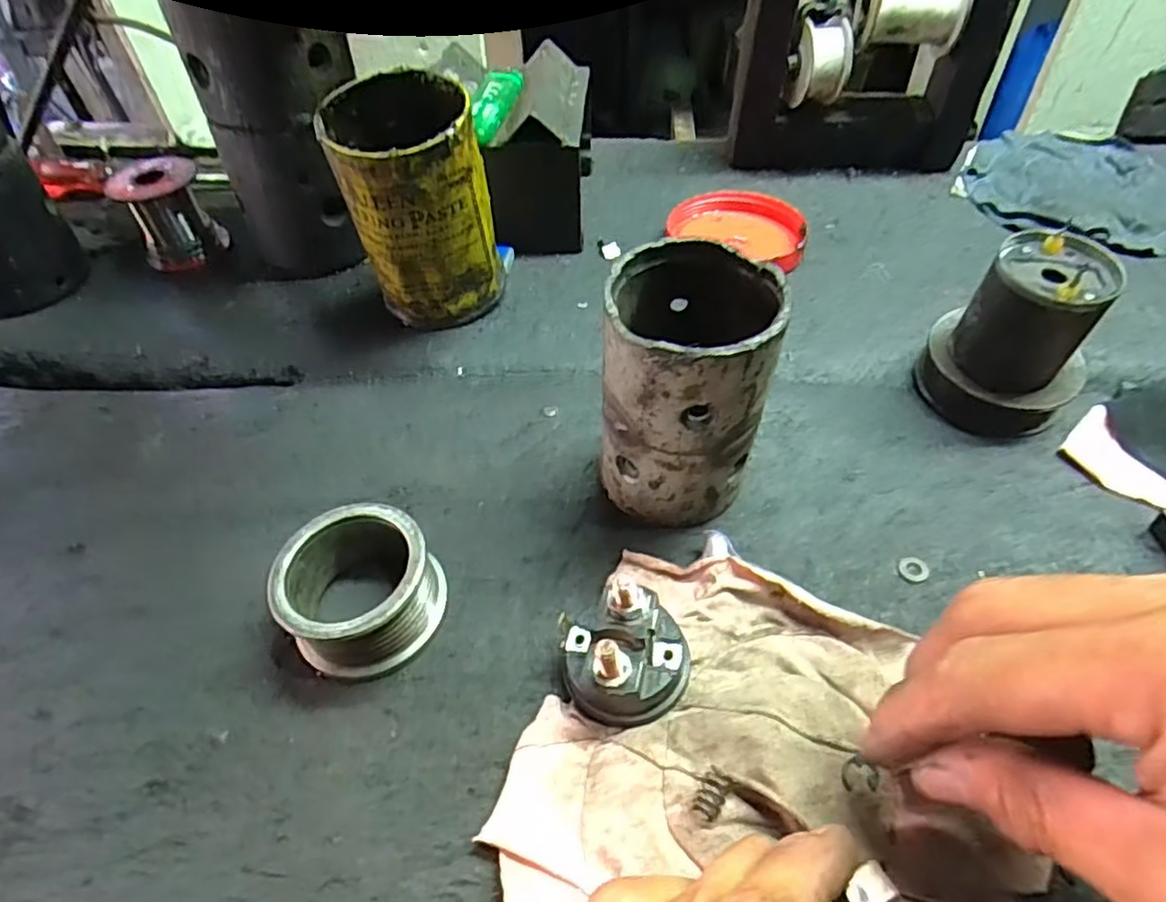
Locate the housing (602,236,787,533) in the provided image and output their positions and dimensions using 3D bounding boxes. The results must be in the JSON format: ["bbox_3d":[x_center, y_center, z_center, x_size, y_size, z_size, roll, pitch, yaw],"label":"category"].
[{"bbox_3d":[0.044,-0.022,0.280,0.065,0.108,0.065,9,49,11],"label":"housing"}]

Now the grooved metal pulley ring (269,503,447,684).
[{"bbox_3d":[-0.090,0.056,0.272,0.061,0.034,0.059,-1,47,1],"label":"grooved metal pulley ring"}]

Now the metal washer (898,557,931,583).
[{"bbox_3d":[0.141,0.050,0.286,0.012,0.004,0.012,-2,56,7],"label":"metal washer"}]

